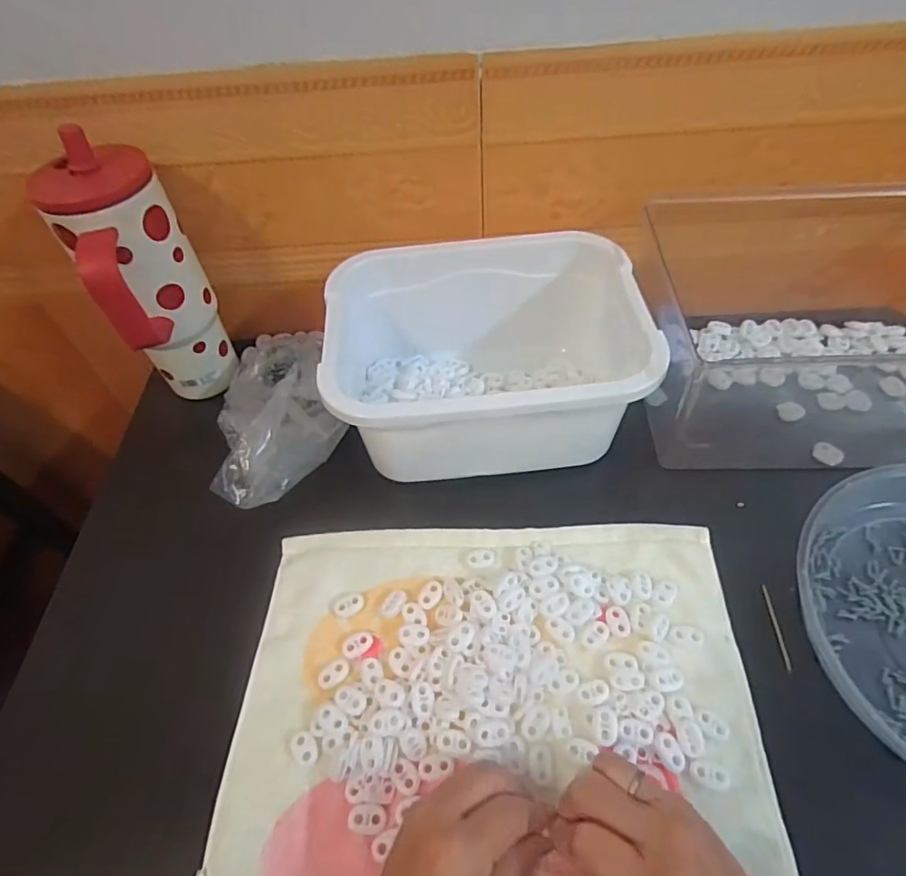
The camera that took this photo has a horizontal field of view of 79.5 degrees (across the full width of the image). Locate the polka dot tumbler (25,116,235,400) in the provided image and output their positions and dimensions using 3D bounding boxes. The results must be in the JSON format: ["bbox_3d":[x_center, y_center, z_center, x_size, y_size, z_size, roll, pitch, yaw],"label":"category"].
[{"bbox_3d":[-0.244,-0.116,0.460,0.082,0.210,0.110,-30,57,-18],"label":"polka dot tumbler"}]

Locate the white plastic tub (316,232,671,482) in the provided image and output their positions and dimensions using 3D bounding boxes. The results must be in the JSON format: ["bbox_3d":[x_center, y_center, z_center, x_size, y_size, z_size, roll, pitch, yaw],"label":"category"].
[{"bbox_3d":[0.025,-0.063,0.458,0.242,0.114,0.186,-4,52,0],"label":"white plastic tub"}]

